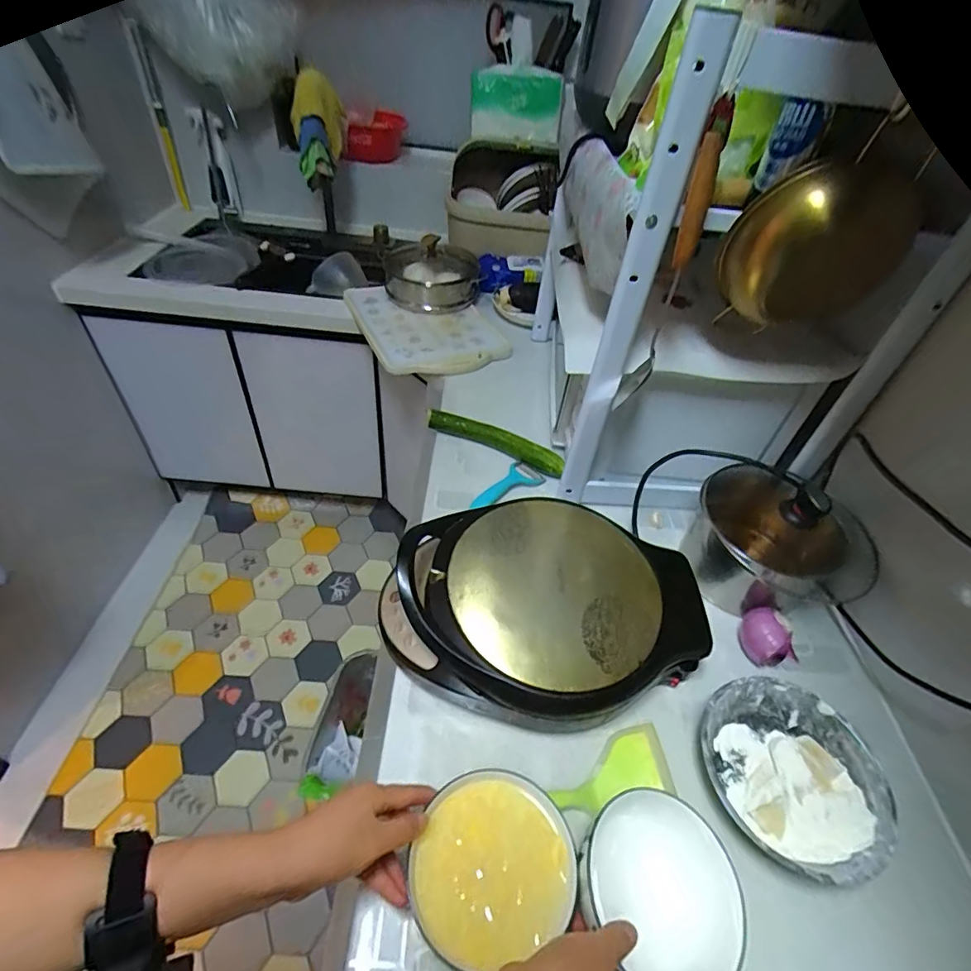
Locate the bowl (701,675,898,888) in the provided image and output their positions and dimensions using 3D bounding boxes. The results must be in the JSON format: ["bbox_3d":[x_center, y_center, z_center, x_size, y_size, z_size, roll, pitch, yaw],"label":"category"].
[{"bbox_3d":[0.315,0.300,0.530,0.166,0.048,0.178,4,45,-4],"label":"bowl"}]

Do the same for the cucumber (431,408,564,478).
[{"bbox_3d":[0.017,-0.078,0.878,0.253,0.034,0.035,22,46,14],"label":"cucumber"}]

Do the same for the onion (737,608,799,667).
[{"bbox_3d":[0.360,0.190,0.641,0.076,0.057,0.059,-10,48,-17],"label":"onion"}]

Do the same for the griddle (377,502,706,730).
[{"bbox_3d":[0.066,0.145,0.606,0.349,0.112,0.257,-8,47,-15],"label":"griddle"}]

